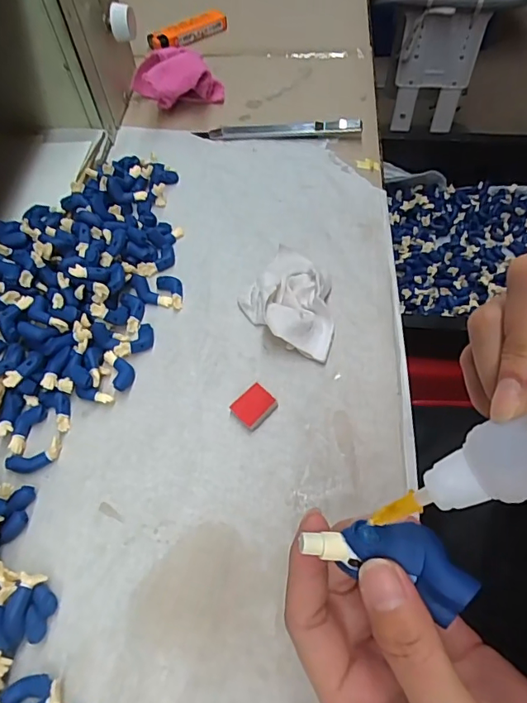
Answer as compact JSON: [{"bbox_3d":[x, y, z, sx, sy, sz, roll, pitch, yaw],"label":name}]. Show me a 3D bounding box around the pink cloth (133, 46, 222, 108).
[{"bbox_3d":[-0.073,-0.229,0.419,0.074,0.037,0.040,-9,58,-3],"label":"pink cloth"}]

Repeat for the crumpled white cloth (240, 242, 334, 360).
[{"bbox_3d":[0.015,-0.035,0.309,0.055,0.016,0.082,2,58,4],"label":"crumpled white cloth"}]

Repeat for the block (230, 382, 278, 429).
[{"bbox_3d":[-0.005,0.031,0.277,0.019,0.006,0.021,38,67,23],"label":"block"}]

